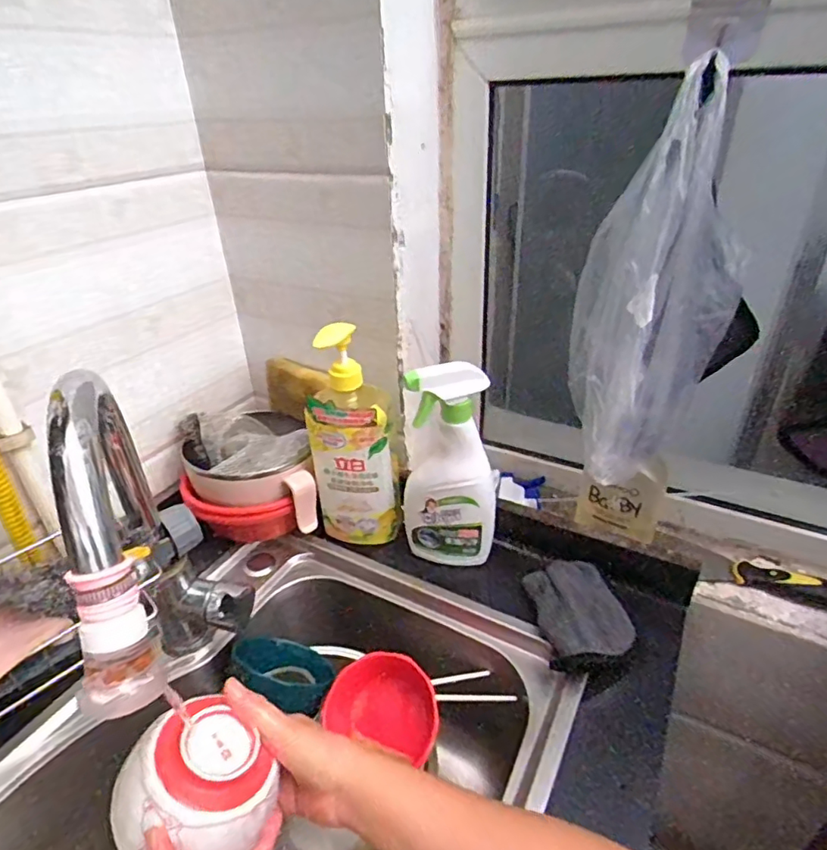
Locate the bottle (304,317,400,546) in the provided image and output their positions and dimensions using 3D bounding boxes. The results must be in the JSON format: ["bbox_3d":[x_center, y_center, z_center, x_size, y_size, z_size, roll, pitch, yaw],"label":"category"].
[{"bbox_3d":[-0.068,0.017,0.618,0.098,0.255,0.073,-4,32,-3],"label":"bottle"}]

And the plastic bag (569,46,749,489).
[{"bbox_3d":[0.222,-0.119,0.503,0.124,0.315,0.106,-6,32,-7],"label":"plastic bag"}]

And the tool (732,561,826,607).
[{"bbox_3d":[0.407,0.172,0.582,0.111,0.029,0.024,14,35,23],"label":"tool"}]

